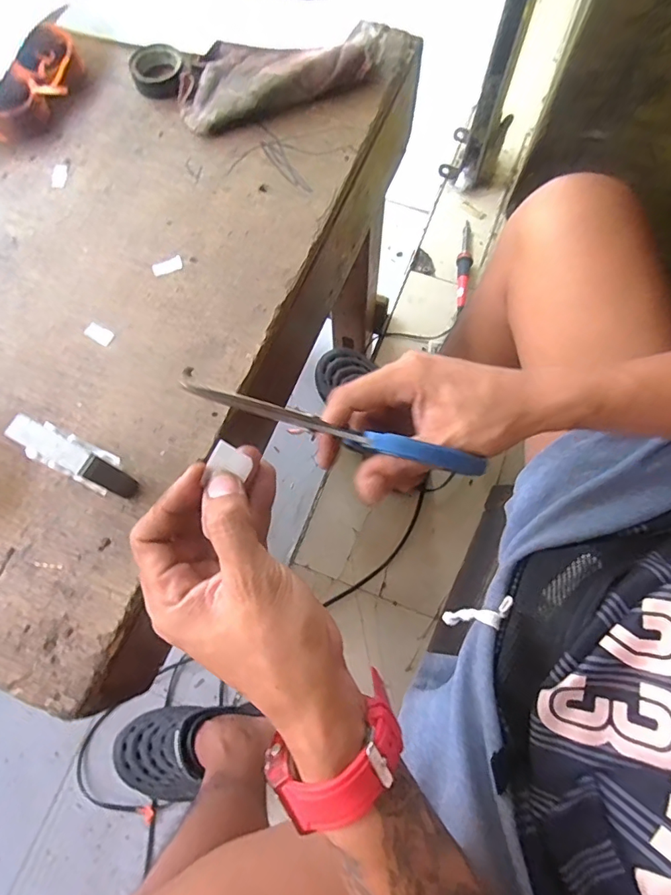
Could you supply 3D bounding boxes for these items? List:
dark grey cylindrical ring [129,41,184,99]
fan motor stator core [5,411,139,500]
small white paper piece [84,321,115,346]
[{"bbox_3d":[-0.160,-0.335,0.428,0.045,0.018,0.050,-1,72,1],"label":"dark grey cylindrical ring"},{"bbox_3d":[-0.159,0.009,0.300,0.061,0.062,0.022,23,73,8],"label":"fan motor stator core"},{"bbox_3d":[-0.176,-0.085,0.359,0.022,0.004,0.012,30,75,10],"label":"small white paper piece"}]

